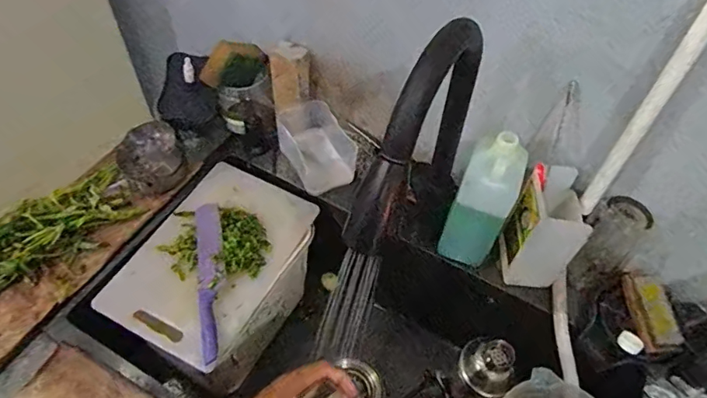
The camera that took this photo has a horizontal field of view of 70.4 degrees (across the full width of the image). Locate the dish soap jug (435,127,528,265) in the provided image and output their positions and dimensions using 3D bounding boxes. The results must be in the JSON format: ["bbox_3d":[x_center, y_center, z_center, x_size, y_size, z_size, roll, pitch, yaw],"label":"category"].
[{"bbox_3d":[0.176,0.007,0.689,0.070,0.204,0.068,21,53,11],"label":"dish soap jug"}]

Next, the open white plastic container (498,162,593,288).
[{"bbox_3d":[0.264,0.047,0.691,0.083,0.160,0.098,7,52,1],"label":"open white plastic container"}]

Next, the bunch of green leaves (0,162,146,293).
[{"bbox_3d":[-0.453,0.055,0.722,0.273,0.035,0.109,-35,62,-27],"label":"bunch of green leaves"}]

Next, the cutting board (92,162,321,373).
[{"bbox_3d":[-0.204,0.080,0.740,0.196,0.017,0.297,26,56,12],"label":"cutting board"}]

